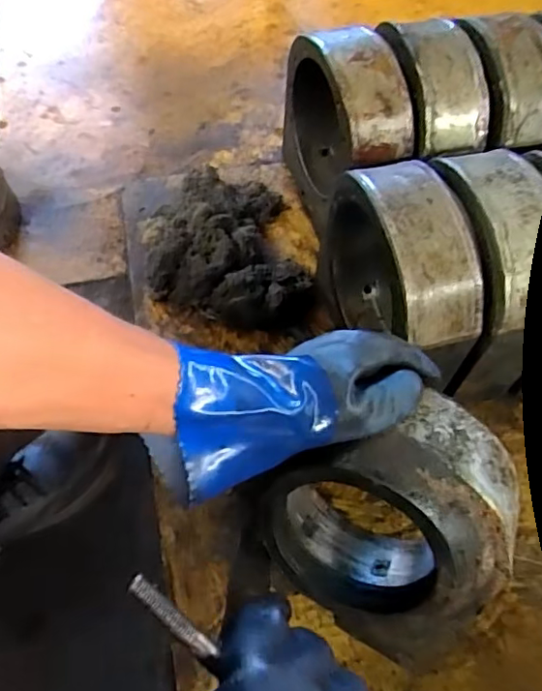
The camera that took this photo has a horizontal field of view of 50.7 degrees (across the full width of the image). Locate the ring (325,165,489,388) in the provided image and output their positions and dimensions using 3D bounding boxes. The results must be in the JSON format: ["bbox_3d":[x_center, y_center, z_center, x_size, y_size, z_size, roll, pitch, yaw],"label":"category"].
[{"bbox_3d":[0.136,-0.073,0.608,0.089,0.187,0.221,-14,61,-11],"label":"ring"}]

